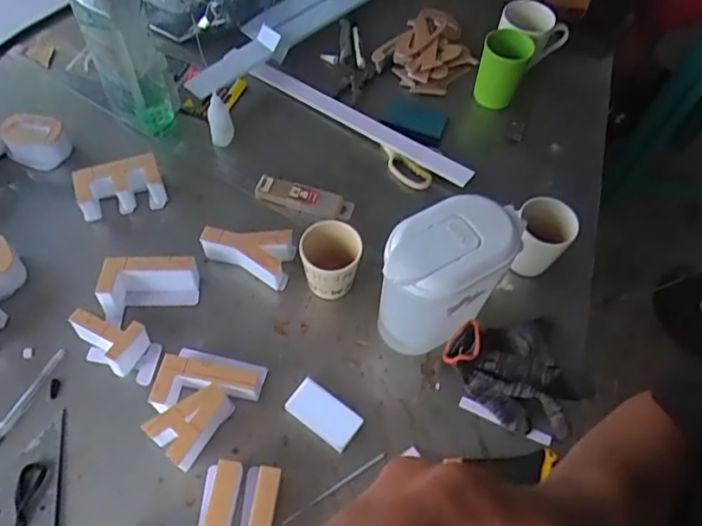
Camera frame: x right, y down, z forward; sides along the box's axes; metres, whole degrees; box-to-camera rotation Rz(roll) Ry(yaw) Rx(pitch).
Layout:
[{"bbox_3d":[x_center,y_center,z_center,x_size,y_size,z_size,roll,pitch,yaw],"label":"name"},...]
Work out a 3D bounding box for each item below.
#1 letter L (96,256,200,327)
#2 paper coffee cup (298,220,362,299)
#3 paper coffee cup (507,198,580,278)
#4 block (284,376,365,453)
[{"bbox_3d":[-0.254,0.032,0.704,0.120,0.049,0.073,-4,59,-4],"label":"letter L"},{"bbox_3d":[-0.025,0.004,0.711,0.071,0.107,0.071,0,58,0],"label":"paper coffee cup"},{"bbox_3d":[0.244,-0.030,0.730,0.073,0.085,0.078,30,62,12],"label":"paper coffee cup"},{"bbox_3d":[-0.031,0.172,0.639,0.084,0.023,0.043,32,63,18],"label":"block"}]

